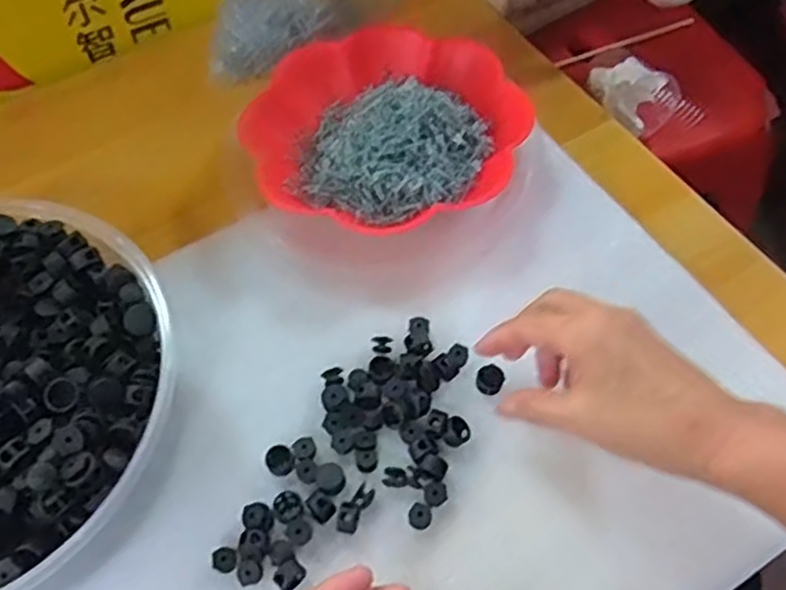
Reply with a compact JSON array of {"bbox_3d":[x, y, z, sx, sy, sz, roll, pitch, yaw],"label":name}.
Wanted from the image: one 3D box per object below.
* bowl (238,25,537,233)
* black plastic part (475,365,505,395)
[{"bbox_3d":[-0.003,-0.133,0.570,0.201,0.051,0.183,0,59,1],"label":"bowl"},{"bbox_3d":[0.064,0.055,0.480,0.018,0.014,0.016,12,60,8],"label":"black plastic part"}]

